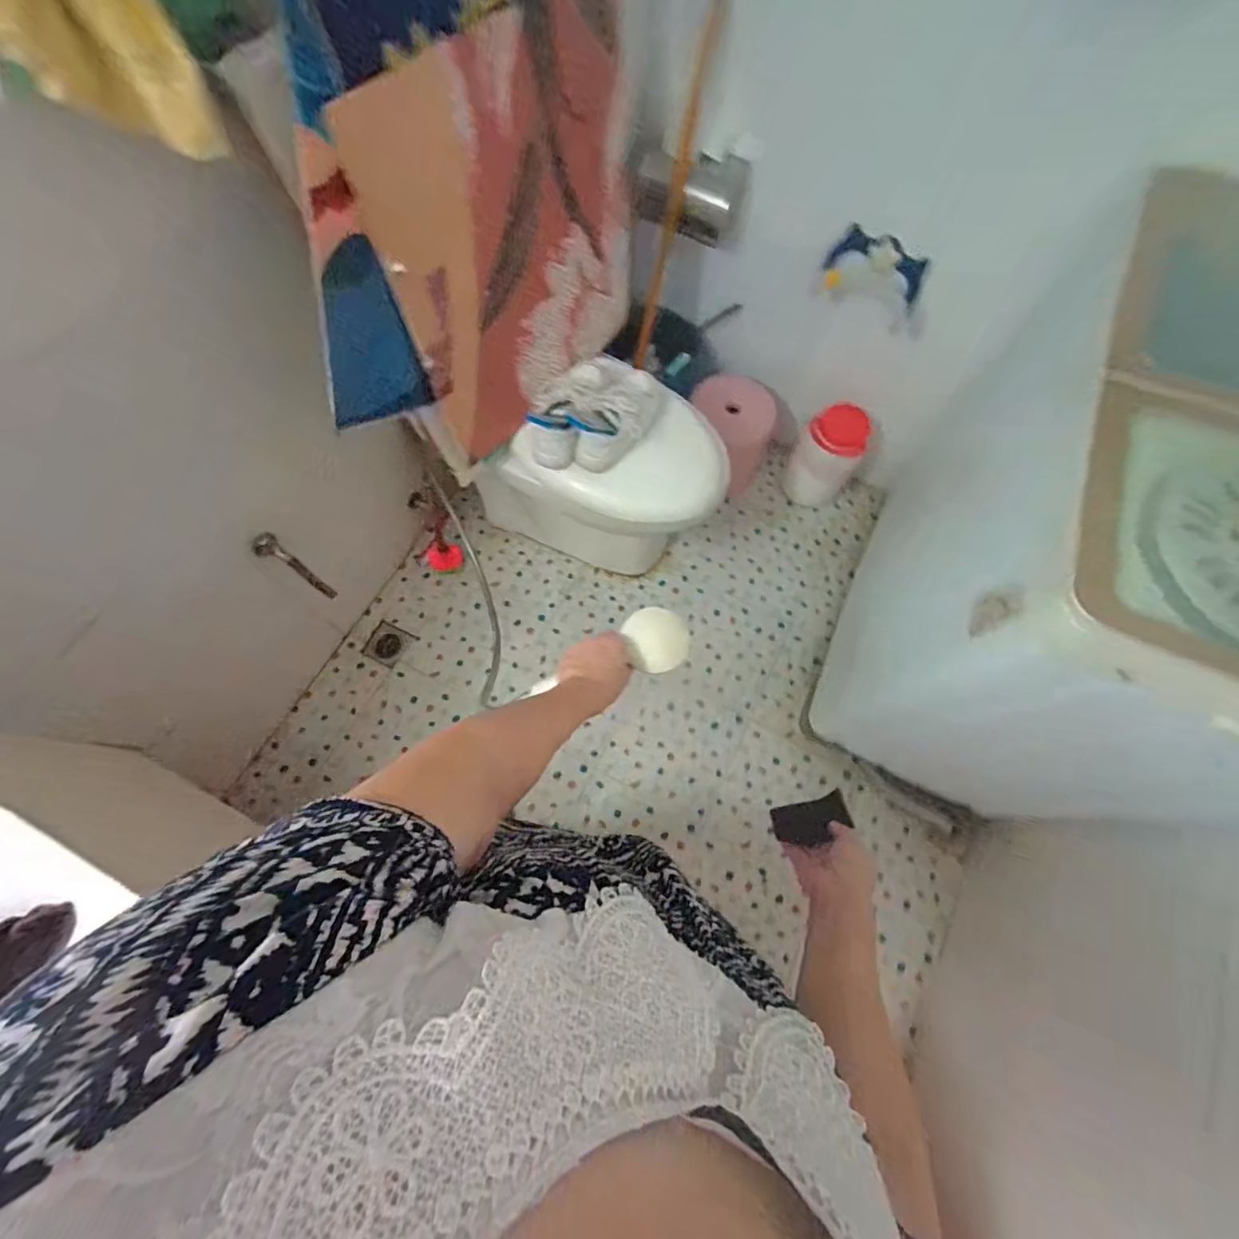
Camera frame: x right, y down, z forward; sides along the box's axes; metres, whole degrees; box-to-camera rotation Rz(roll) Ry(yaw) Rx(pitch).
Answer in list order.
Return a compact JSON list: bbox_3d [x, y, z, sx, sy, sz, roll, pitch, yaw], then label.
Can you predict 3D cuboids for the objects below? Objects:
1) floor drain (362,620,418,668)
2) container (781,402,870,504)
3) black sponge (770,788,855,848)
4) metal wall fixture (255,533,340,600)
[{"bbox_3d":[-0.621,0.068,1.429,0.110,0.008,0.101,26,65,0],"label":"floor drain"},{"bbox_3d":[0.569,-0.443,1.474,0.165,0.304,0.141,28,69,7],"label":"container"},{"bbox_3d":[0.243,0.256,0.673,0.096,0.016,0.056,-27,37,19],"label":"black sponge"},{"bbox_3d":[-0.654,-0.103,1.076,0.101,0.171,0.044,33,70,9],"label":"metal wall fixture"}]

